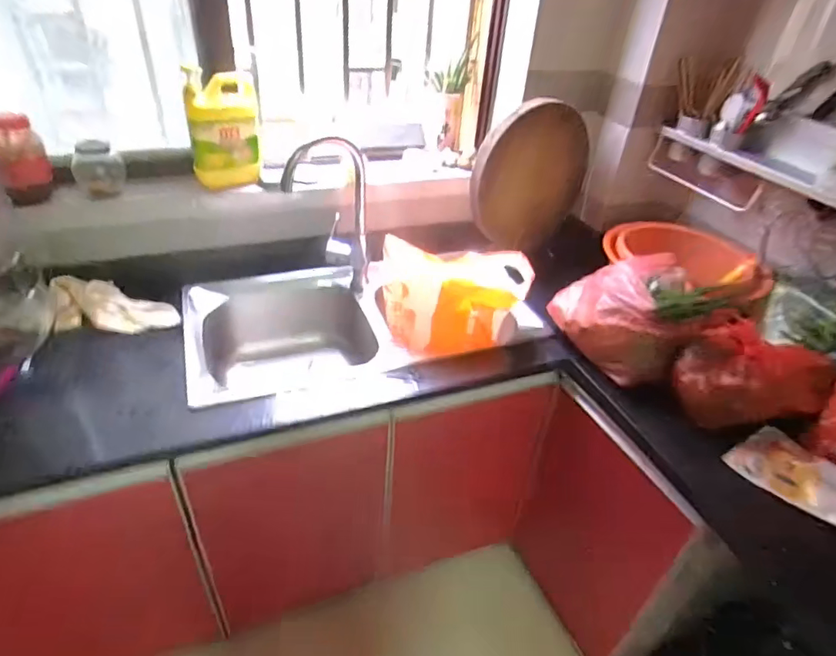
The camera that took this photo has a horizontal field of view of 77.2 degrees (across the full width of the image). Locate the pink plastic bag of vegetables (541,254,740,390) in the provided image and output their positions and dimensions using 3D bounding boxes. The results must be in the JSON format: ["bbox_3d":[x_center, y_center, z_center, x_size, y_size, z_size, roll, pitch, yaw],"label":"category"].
[{"bbox_3d":[0.428,-0.038,1.057,0.192,0.172,0.288,-15,41,-28],"label":"pink plastic bag of vegetables"}]

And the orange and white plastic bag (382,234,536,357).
[{"bbox_3d":[0.074,-0.063,1.158,0.307,0.198,0.178,11,36,6],"label":"orange and white plastic bag"}]

